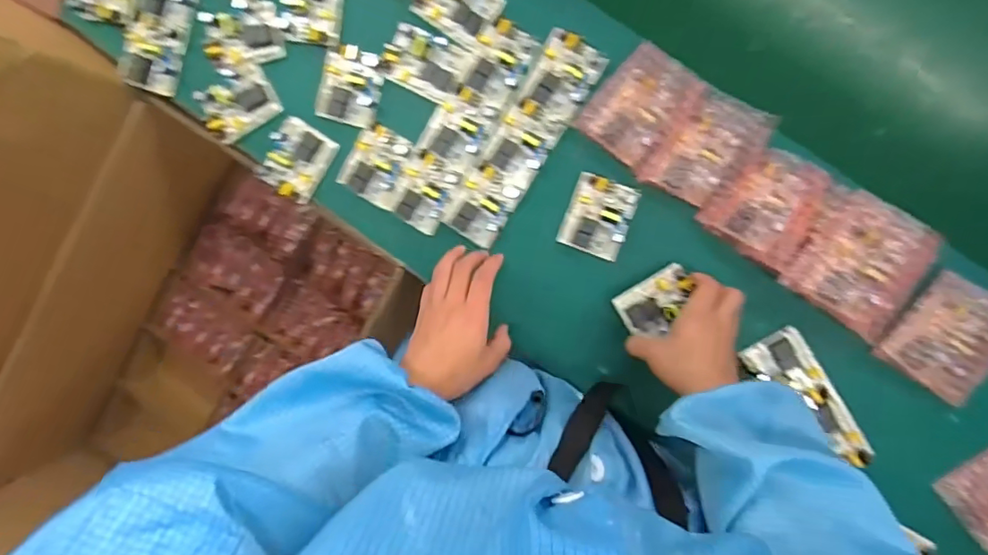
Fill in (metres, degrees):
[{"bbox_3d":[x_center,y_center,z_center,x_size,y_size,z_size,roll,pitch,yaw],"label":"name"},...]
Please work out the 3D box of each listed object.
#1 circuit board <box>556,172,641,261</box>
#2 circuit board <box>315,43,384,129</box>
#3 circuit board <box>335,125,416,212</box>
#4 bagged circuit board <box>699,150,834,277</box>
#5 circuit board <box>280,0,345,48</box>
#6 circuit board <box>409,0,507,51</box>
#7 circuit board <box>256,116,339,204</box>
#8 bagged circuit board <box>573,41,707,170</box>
[{"bbox_3d":[0.113,-0.065,0.584,0.067,0.023,0.080,21,96,4],"label":"circuit board"},{"bbox_3d":[-0.161,-0.212,0.596,0.068,0.016,0.079,13,96,5],"label":"circuit board"},{"bbox_3d":[-0.130,-0.125,0.601,0.071,0.018,0.077,29,97,3],"label":"circuit board"},{"bbox_3d":[0.278,-0.076,0.548,0.095,0.031,0.109,31,97,3],"label":"bagged circuit board"},{"bbox_3d":[-0.202,-0.300,0.589,0.070,0.018,0.081,11,96,5],"label":"circuit board"},{"bbox_3d":[-0.039,-0.292,0.575,0.088,0.023,0.064,37,97,2],"label":"circuit board"},{"bbox_3d":[-0.227,-0.134,0.616,0.064,0.022,0.080,32,97,3],"label":"circuit board"},{"bbox_3d":[0.149,-0.181,0.557,0.082,0.025,0.107,37,97,2],"label":"bagged circuit board"}]

